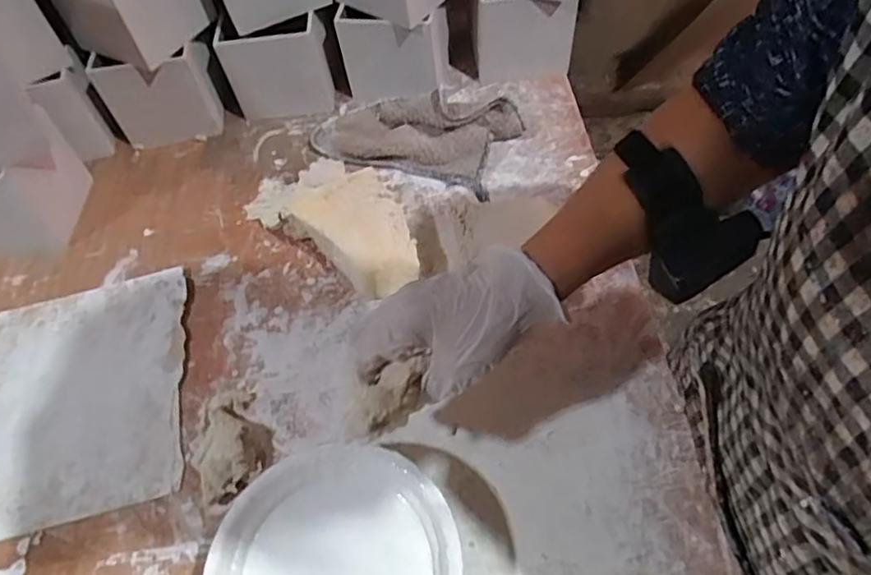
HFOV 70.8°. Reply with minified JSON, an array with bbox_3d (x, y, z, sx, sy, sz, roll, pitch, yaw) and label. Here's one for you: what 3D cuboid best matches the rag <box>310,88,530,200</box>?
[{"bbox_3d":[-0.028,-0.179,0.681,0.223,0.067,0.101,16,59,15],"label":"rag"}]

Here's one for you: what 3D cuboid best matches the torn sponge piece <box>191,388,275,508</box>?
[{"bbox_3d":[-0.176,0.126,0.514,0.062,0.029,0.092,-26,58,-12],"label":"torn sponge piece"}]

